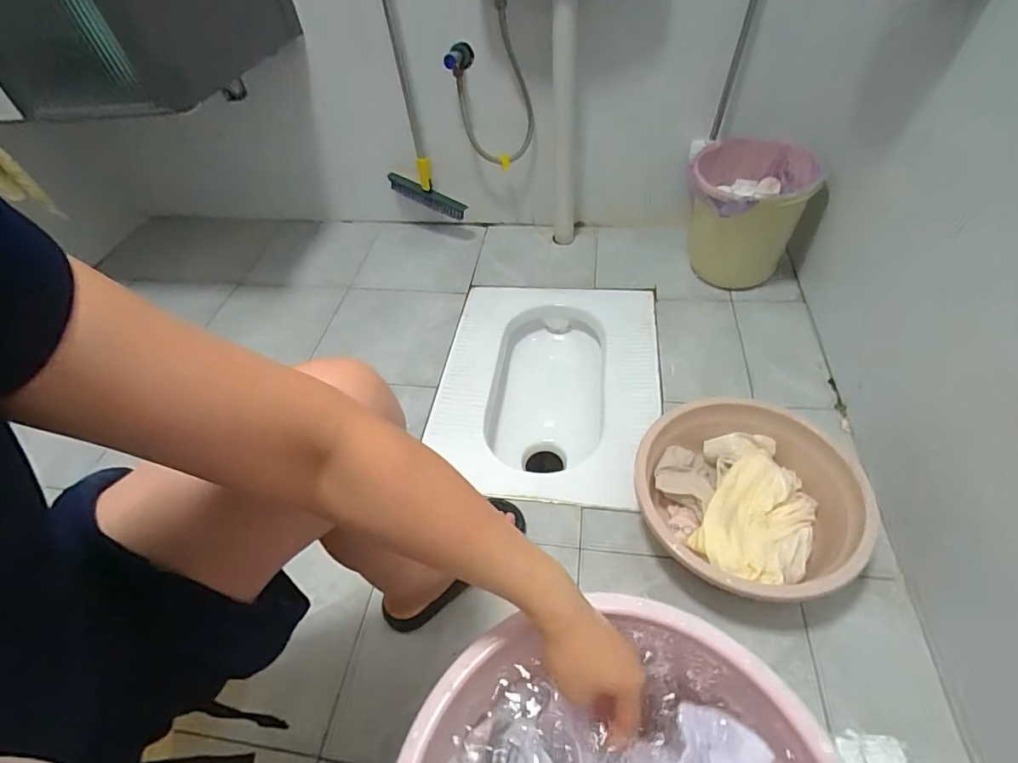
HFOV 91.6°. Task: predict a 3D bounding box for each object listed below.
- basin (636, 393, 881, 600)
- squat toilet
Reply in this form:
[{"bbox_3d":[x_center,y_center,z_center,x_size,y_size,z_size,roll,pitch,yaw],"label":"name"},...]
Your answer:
[{"bbox_3d":[0.323,0.179,0.729,0.267,0.121,0.298,2,48,8],"label":"basin"},{"bbox_3d":[0.083,0.034,1.058,0.435,0.173,0.569,4,48,10],"label":"squat toilet"}]

